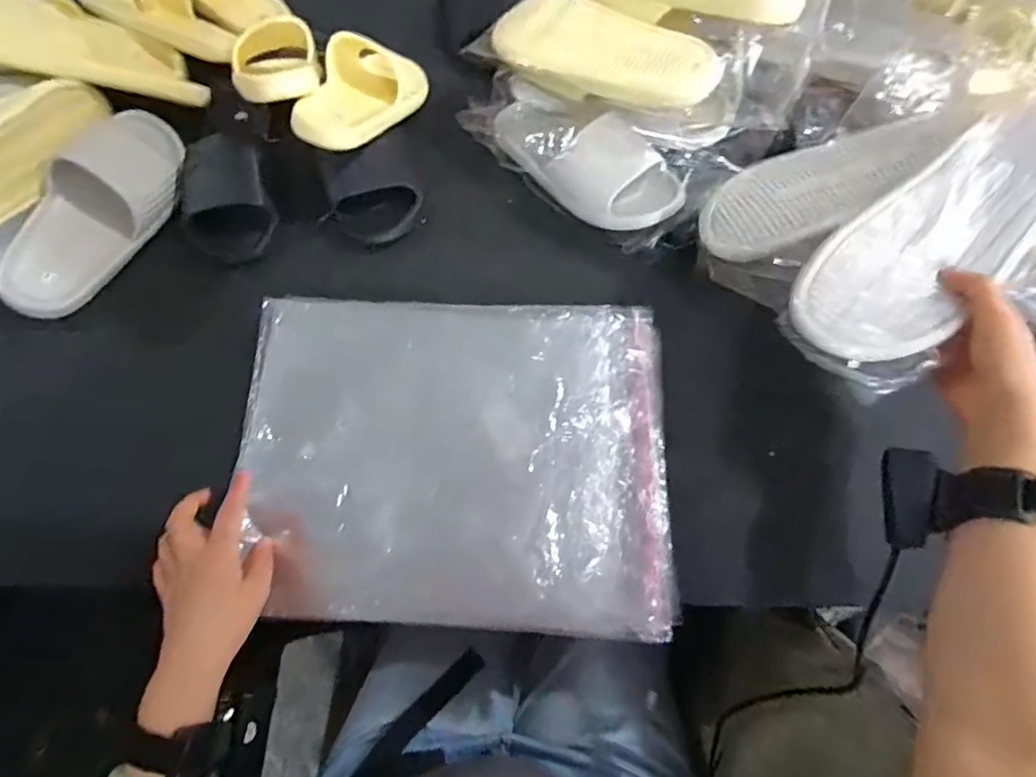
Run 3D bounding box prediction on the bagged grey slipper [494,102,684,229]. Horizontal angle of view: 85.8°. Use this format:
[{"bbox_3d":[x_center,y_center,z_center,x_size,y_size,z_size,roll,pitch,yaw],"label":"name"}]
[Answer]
[{"bbox_3d":[0.061,-0.258,0.628,0.260,0.081,0.091,38,71,16],"label":"bagged grey slipper"}]

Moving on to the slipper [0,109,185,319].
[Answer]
[{"bbox_3d":[-0.462,-0.202,0.601,0.089,0.106,0.259,24,68,11],"label":"slipper"}]

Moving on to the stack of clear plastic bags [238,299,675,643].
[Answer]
[{"bbox_3d":[-0.058,0.058,0.516,0.387,0.029,0.293,3,65,2],"label":"stack of clear plastic bags"}]

